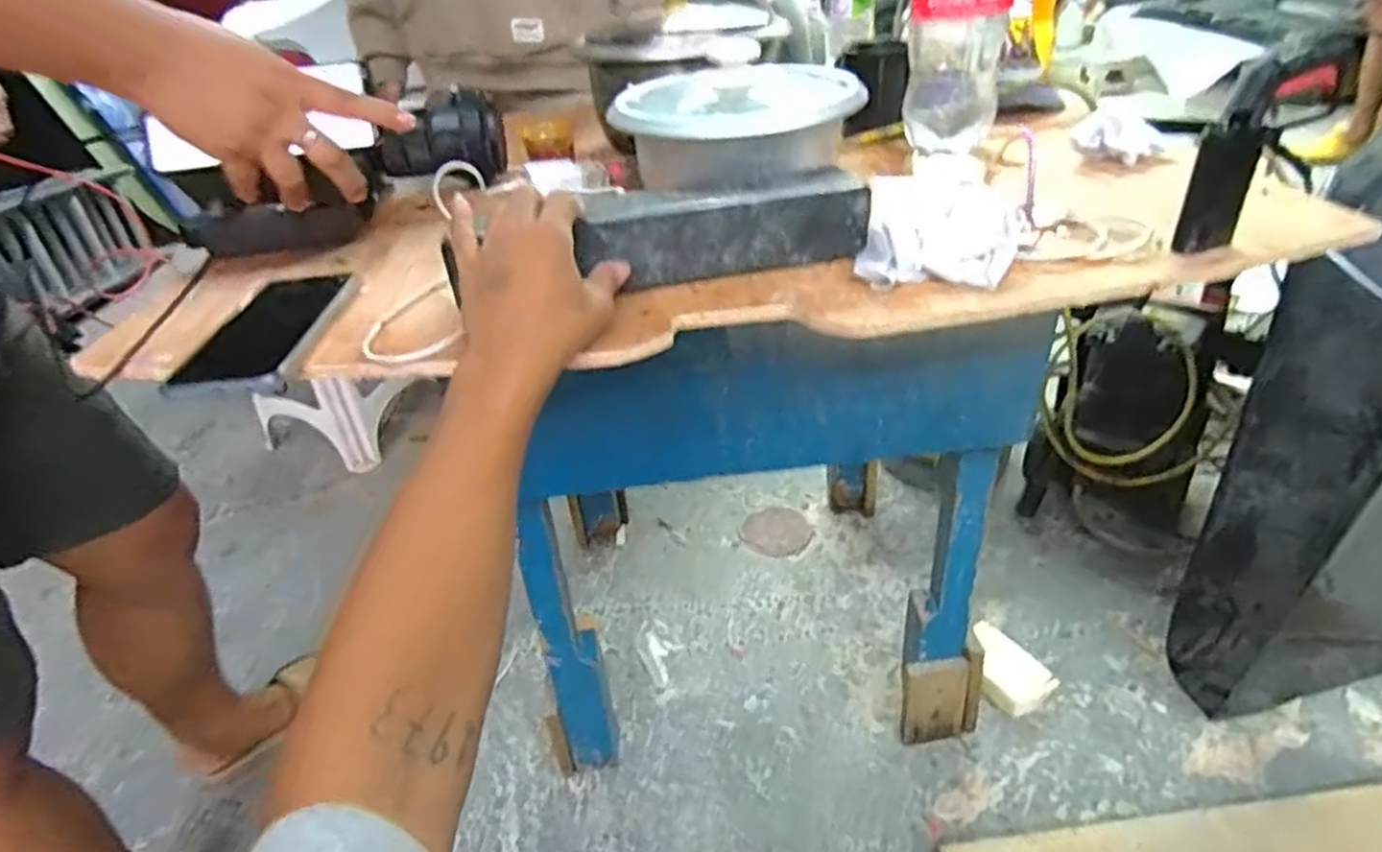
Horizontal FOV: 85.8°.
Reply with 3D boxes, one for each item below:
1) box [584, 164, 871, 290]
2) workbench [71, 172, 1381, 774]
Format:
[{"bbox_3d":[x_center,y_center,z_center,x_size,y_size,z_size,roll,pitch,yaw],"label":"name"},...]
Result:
[{"bbox_3d":[0.028,-0.153,0.565,0.204,0.066,0.064,-6,34,-5],"label":"box"},{"bbox_3d":[0.054,0.035,0.994,0.898,0.755,0.735,-6,34,0],"label":"workbench"}]

